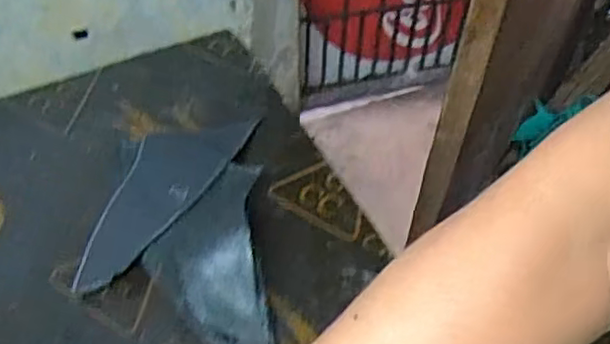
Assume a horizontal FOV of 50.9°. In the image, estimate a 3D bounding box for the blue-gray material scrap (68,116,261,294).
[{"bbox_3d":[-0.102,0.014,0.474,0.070,0.021,0.174,15,50,11],"label":"blue-gray material scrap"}]

